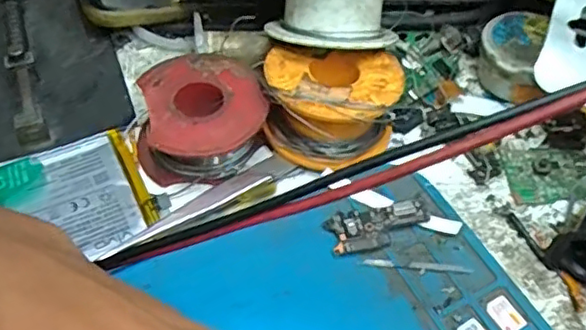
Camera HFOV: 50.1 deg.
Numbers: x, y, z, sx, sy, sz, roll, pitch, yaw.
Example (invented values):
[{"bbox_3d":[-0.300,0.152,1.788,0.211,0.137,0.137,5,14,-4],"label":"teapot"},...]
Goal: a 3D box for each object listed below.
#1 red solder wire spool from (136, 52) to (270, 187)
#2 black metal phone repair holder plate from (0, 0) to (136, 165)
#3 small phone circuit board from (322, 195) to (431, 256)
[{"bbox_3d":[-0.037,-0.019,0.244,0.048,0.024,0.049,1,51,-2],"label":"red solder wire spool"},{"bbox_3d":[-0.121,-0.049,0.277,0.077,0.014,0.115,-16,54,-15],"label":"black metal phone repair holder plate"},{"bbox_3d":[0.032,0.022,0.229,0.038,0.004,0.016,-14,53,-13],"label":"small phone circuit board"}]

